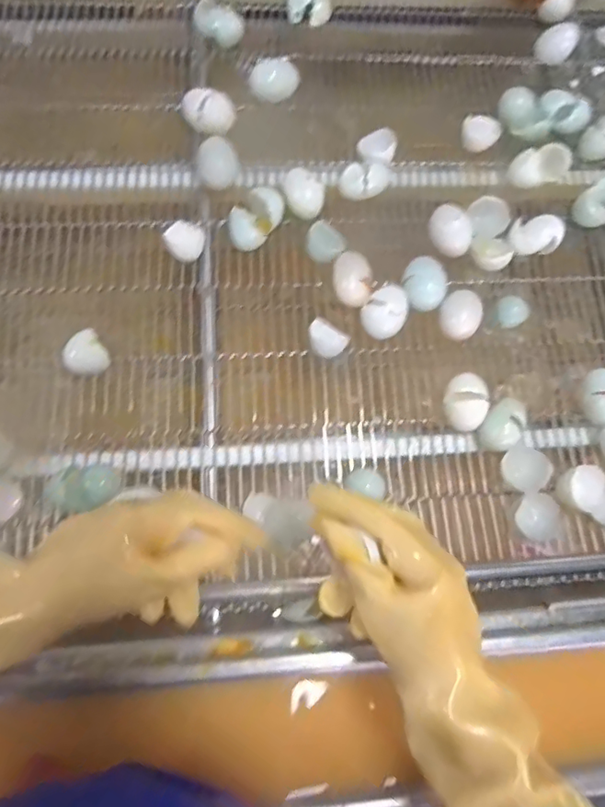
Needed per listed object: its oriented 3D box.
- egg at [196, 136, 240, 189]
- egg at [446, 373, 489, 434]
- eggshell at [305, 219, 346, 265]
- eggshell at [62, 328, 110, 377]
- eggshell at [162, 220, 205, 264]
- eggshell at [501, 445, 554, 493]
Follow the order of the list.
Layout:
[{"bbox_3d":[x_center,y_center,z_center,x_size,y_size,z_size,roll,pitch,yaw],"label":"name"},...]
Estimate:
[{"bbox_3d":[-0.097,-0.278,0.612,0.053,0.048,0.051,-17,74,-7],"label":"egg"},{"bbox_3d":[0.171,-0.002,0.553,0.045,0.040,0.062,6,72,-1],"label":"egg"},{"bbox_3d":[0.025,-0.178,0.597,0.042,0.025,0.045,1,72,-2],"label":"eggshell"},{"bbox_3d":[-0.223,-0.048,0.543,0.040,0.030,0.039,1,72,-2],"label":"eggshell"},{"bbox_3d":[-0.132,-0.180,0.593,0.039,0.030,0.042,1,72,-2],"label":"eggshell"},{"bbox_3d":[0.225,0.068,0.538,0.045,0.027,0.042,1,72,-2],"label":"eggshell"}]

